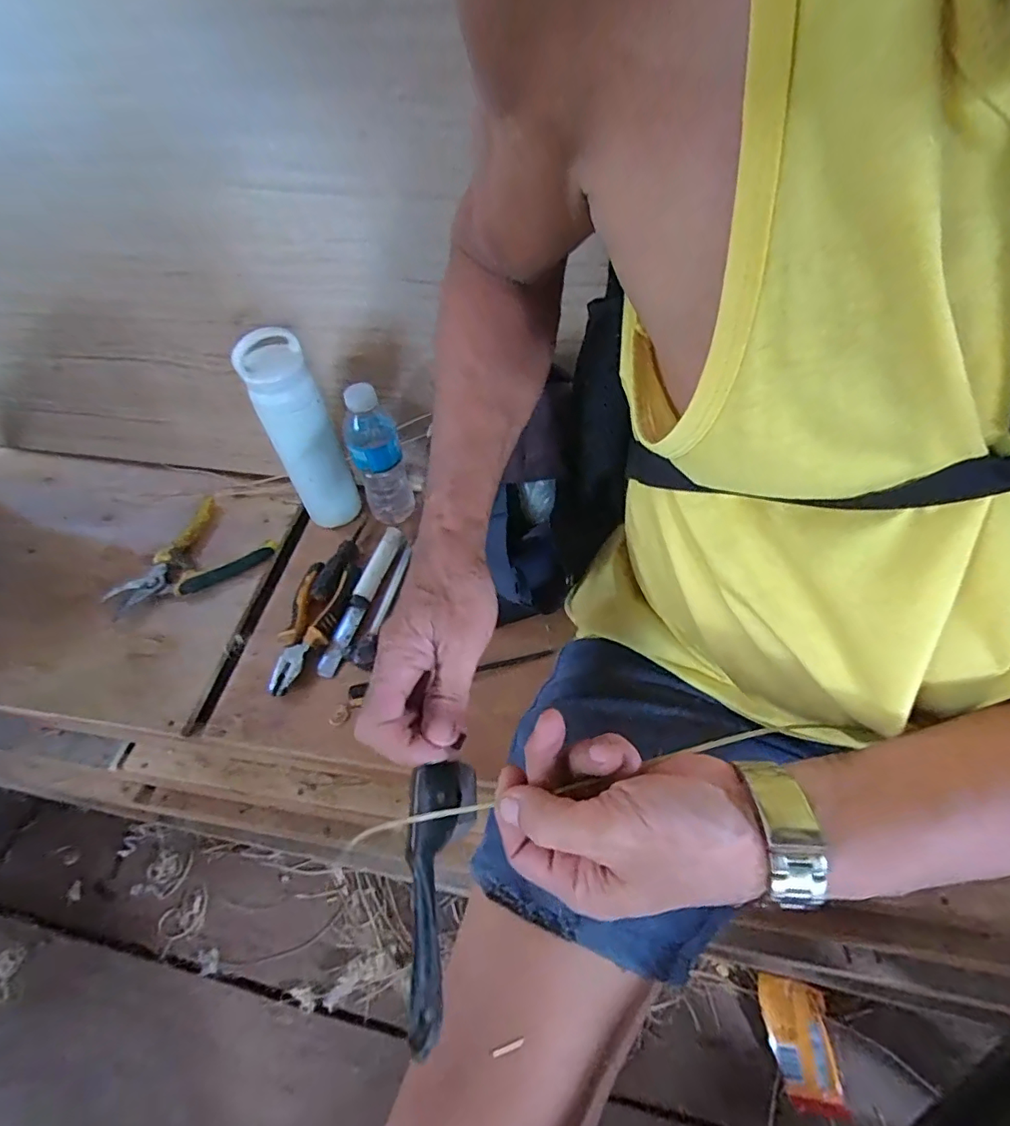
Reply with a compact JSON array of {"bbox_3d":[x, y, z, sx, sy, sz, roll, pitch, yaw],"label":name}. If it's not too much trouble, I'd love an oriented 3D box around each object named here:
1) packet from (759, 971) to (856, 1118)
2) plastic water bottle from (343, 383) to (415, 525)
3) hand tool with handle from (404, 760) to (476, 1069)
[{"bbox_3d":[0.323,0.525,0.583,0.066,0.017,0.110,4,54,5],"label":"packet"},{"bbox_3d":[-0.142,-0.118,0.596,0.053,0.175,0.050,-14,55,-8],"label":"plastic water bottle"},{"bbox_3d":[-0.035,0.164,0.270,0.036,0.021,0.121,-1,55,1],"label":"hand tool with handle"}]

